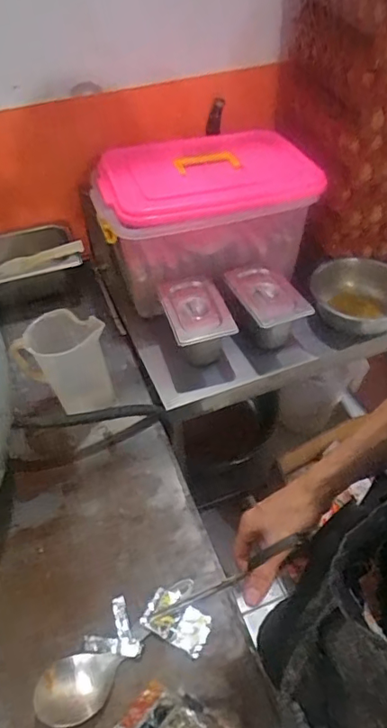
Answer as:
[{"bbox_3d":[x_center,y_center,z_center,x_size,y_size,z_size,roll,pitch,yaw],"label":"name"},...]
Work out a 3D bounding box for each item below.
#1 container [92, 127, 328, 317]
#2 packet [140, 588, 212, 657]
[{"bbox_3d":[0.010,-0.320,1.093,0.396,0.216,0.287,-12,48,-10],"label":"container"},{"bbox_3d":[-0.022,0.347,0.709,0.086,0.013,0.055,22,51,21],"label":"packet"}]

